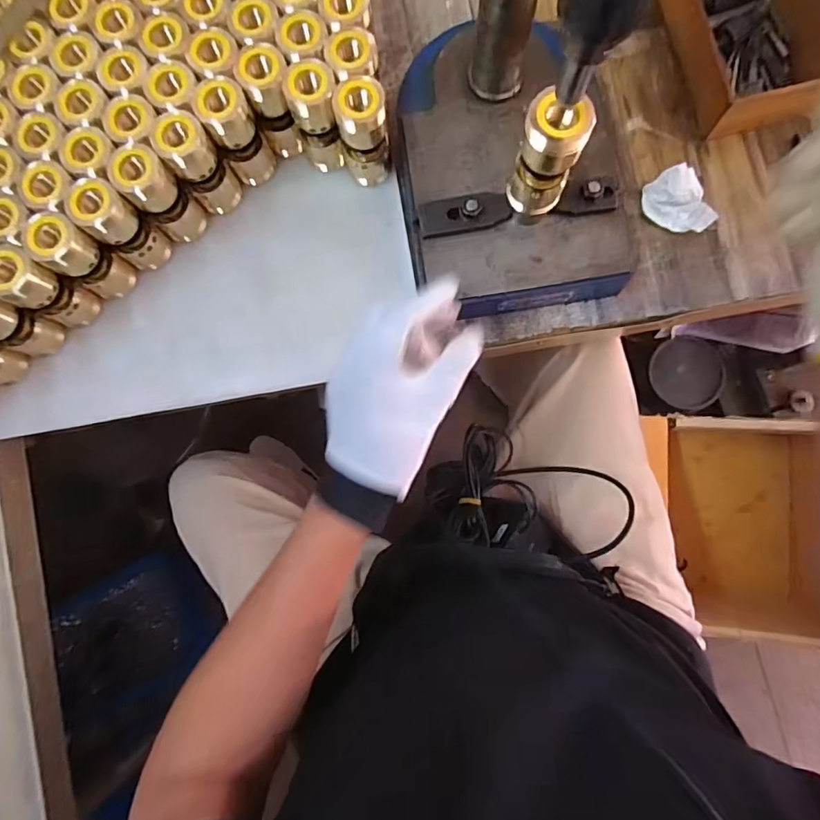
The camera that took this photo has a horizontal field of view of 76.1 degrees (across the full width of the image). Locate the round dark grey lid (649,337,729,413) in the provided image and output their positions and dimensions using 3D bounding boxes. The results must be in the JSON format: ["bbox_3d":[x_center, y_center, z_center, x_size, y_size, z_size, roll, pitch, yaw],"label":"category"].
[{"bbox_3d":[0.577,-0.073,1.091,0.162,0.041,0.156,-6,100,3],"label":"round dark grey lid"}]

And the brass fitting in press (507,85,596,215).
[{"bbox_3d":[0.096,-0.174,0.368,0.040,0.104,0.032,24,86,7],"label":"brass fitting in press"}]

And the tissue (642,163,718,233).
[{"bbox_3d":[0.238,-0.184,0.464,0.041,0.026,0.060,-27,82,1],"label":"tissue"}]

